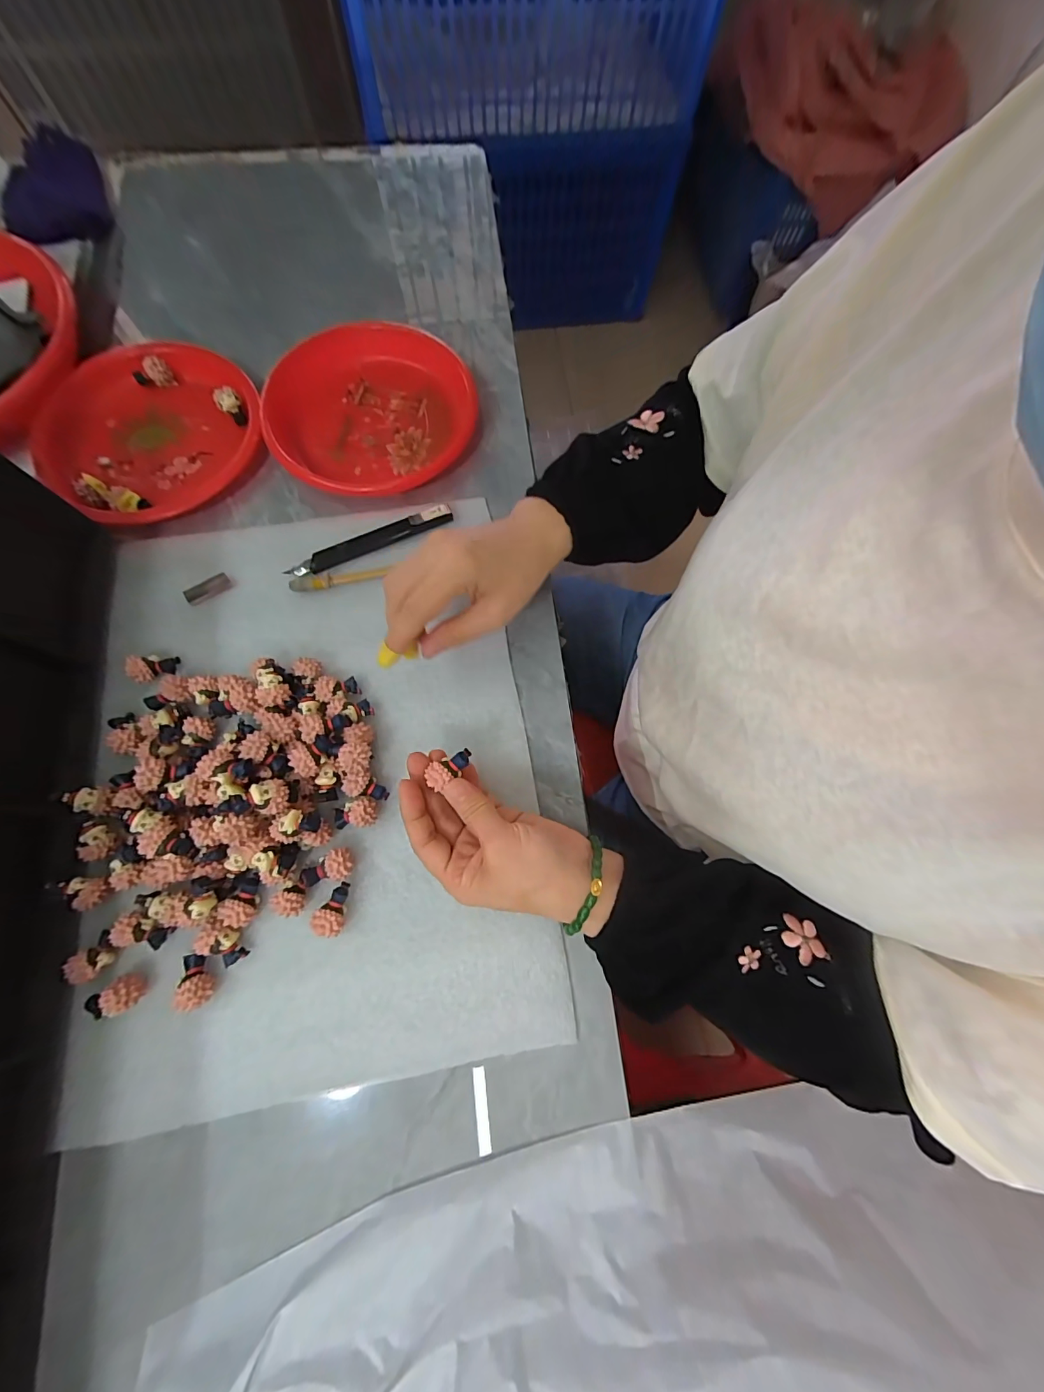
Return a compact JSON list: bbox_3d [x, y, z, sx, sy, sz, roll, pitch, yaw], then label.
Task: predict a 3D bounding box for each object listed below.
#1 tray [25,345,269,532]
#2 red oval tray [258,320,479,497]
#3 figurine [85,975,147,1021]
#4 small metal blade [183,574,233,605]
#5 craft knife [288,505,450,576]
[{"bbox_3d":[-0.316,-0.230,0.377,0.168,0.023,0.174,42,77,11],"label":"tray"},{"bbox_3d":[-0.135,-0.253,0.385,0.175,0.027,0.163,-40,77,-12],"label":"red oval tray"},{"bbox_3d":[-0.245,0.181,0.265,0.032,0.015,0.019,-13,73,-5],"label":"figurine"},{"bbox_3d":[-0.244,-0.083,0.342,0.033,0.006,0.014,-35,76,-11],"label":"small metal blade"},{"bbox_3d":[-0.122,-0.127,0.357,0.134,0.010,0.019,-24,74,-8],"label":"craft knife"}]

